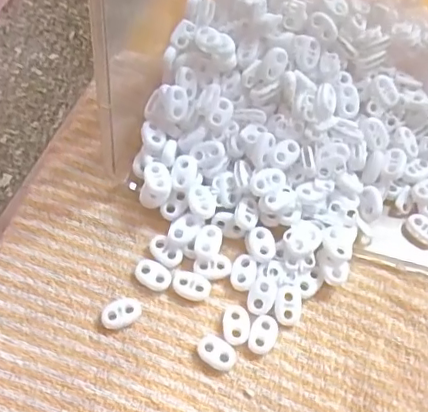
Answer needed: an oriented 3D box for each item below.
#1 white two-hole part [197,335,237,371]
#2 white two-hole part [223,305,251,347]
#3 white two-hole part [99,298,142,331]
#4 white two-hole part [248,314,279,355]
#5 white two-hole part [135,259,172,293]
[{"bbox_3d":[0.002,0.082,0.311,0.022,0.006,0.015,31,64,13],"label":"white two-hole part"},{"bbox_3d":[0.013,0.067,0.317,0.015,0.004,0.022,5,62,0],"label":"white two-hole part"},{"bbox_3d":[-0.053,0.062,0.320,0.023,0.005,0.015,-29,67,-17],"label":"white two-hole part"},{"bbox_3d":[0.028,0.073,0.316,0.015,0.004,0.022,21,63,8],"label":"white two-hole part"},{"bbox_3d":[-0.036,0.041,0.331,0.023,0.004,0.016,31,64,13],"label":"white two-hole part"}]

